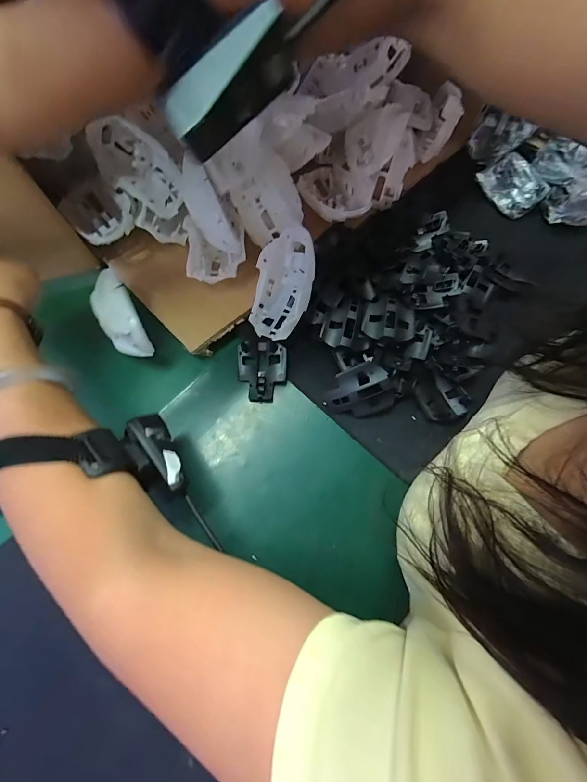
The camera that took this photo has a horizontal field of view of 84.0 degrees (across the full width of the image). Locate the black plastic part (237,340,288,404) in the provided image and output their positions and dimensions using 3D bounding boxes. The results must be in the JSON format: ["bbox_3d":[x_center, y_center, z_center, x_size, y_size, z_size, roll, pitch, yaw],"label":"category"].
[{"bbox_3d":[-0.034,-0.022,0.348,0.052,0.015,0.064,2,70,1],"label":"black plastic part"}]

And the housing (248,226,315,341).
[{"bbox_3d":[-0.007,-0.112,0.352,0.067,0.035,0.112,12,90,35],"label":"housing"}]

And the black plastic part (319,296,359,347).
[{"bbox_3d":[0.050,-0.074,0.345,0.032,0.014,0.064,14,71,6],"label":"black plastic part"}]

